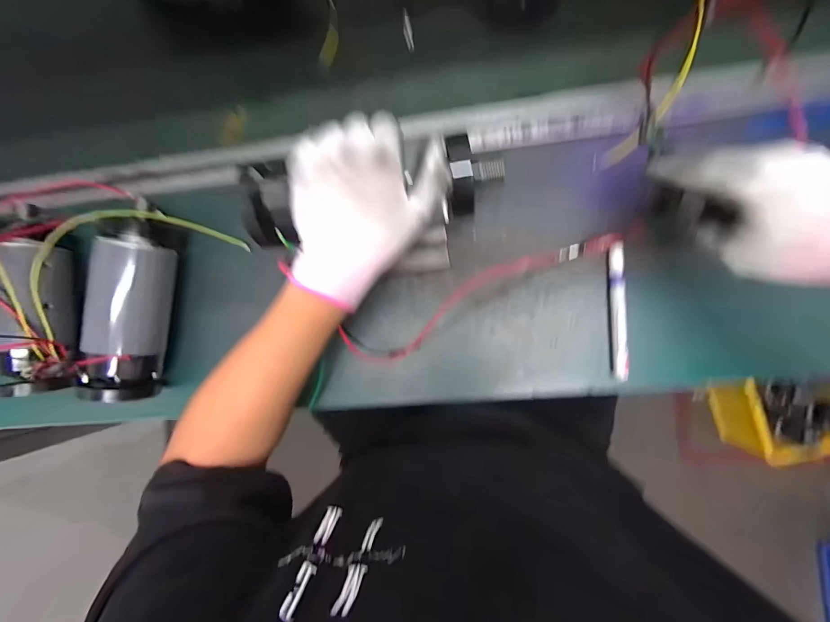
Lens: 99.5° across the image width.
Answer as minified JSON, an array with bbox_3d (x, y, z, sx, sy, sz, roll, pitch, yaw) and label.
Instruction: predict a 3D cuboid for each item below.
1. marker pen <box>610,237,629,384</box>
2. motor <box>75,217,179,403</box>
[{"bbox_3d":[0.224,0.000,0.387,0.012,0.015,0.149,-2,88,7],"label":"marker pen"},{"bbox_3d":[-0.342,-0.003,0.424,0.064,0.066,0.214,8,89,7],"label":"motor"}]

